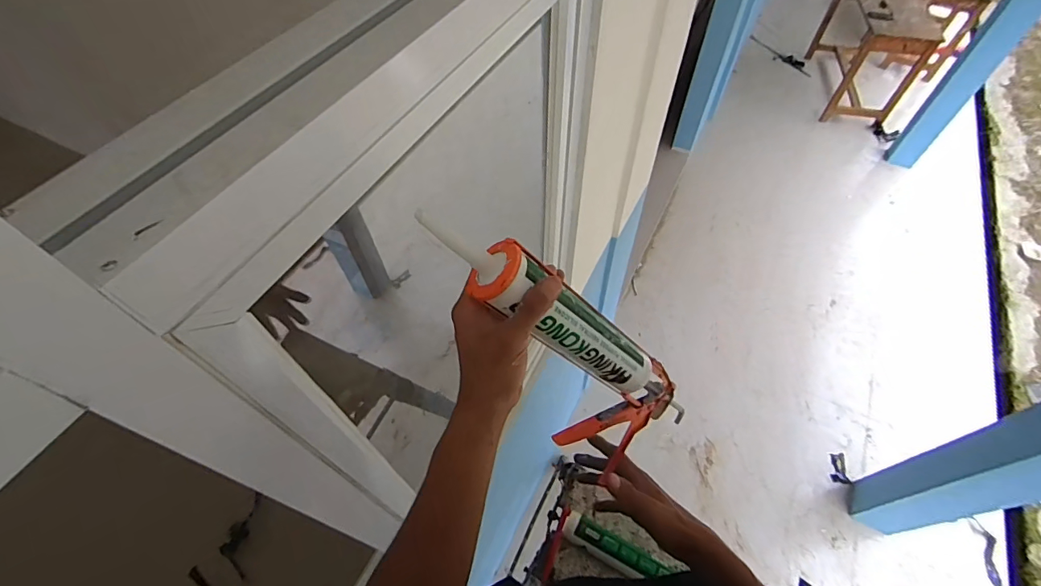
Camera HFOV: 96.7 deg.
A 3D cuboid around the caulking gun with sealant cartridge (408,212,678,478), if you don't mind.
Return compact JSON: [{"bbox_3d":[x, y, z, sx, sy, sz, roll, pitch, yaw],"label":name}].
[{"bbox_3d":[0.043,0.058,0.444,0.094,0.381,0.091,-14,47,35],"label":"caulking gun with sealant cartridge"}]

